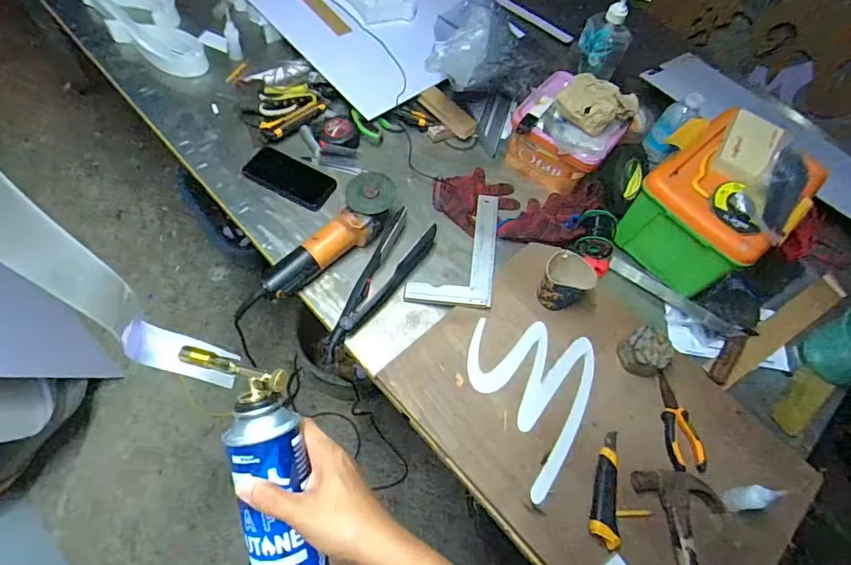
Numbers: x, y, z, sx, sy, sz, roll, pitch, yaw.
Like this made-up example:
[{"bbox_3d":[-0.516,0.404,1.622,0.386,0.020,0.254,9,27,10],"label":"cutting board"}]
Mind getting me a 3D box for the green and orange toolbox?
[{"bbox_3d":[0.510,-0.135,0.888,0.247,0.176,0.207,-39,74,-20],"label":"green and orange toolbox"}]

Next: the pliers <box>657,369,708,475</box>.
[{"bbox_3d":[0.403,0.216,0.777,0.047,0.014,0.154,1,63,-6],"label":"pliers"}]

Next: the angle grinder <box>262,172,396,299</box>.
[{"bbox_3d":[-0.160,-0.071,0.842,0.084,0.095,0.273,39,68,13],"label":"angle grinder"}]

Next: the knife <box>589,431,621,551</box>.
[{"bbox_3d":[0.267,0.297,0.720,0.040,0.019,0.161,16,55,6],"label":"knife"}]

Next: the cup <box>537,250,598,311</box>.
[{"bbox_3d":[0.232,0.002,0.816,0.078,0.070,0.075,3,63,-5],"label":"cup"}]

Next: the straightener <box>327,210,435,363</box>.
[{"bbox_3d":[-0.086,0.001,0.835,0.081,0.047,0.293,31,66,9],"label":"straightener"}]

